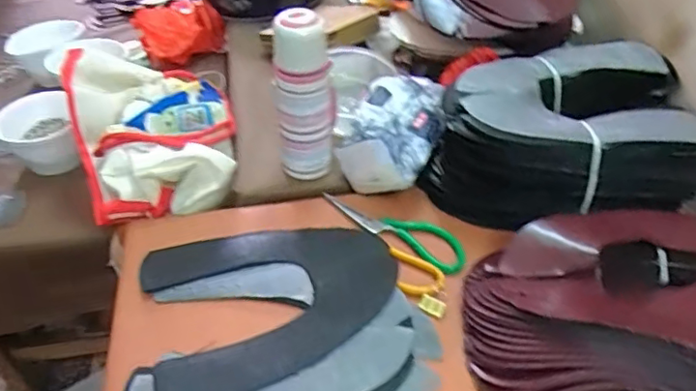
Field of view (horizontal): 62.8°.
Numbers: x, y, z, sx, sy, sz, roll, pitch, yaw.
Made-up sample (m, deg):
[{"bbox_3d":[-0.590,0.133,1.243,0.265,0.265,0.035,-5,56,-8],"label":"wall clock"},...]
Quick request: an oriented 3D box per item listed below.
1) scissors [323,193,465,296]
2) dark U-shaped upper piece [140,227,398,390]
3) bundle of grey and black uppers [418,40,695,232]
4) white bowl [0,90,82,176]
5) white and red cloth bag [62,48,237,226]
[{"bbox_3d":[0.063,0.042,0.690,0.098,0.011,0.187,-22,48,-20],"label":"scissors"},{"bbox_3d":[-0.083,0.102,0.628,0.273,0.018,0.212,-17,46,-16],"label":"dark U-shaped upper piece"},{"bbox_3d":[0.257,-0.073,0.719,0.309,0.131,0.206,-1,44,0],"label":"bundle of grey and black uppers"},{"bbox_3d":[-0.480,-0.091,0.890,0.104,0.084,0.112,-16,45,-17],"label":"white bowl"},{"bbox_3d":[-0.273,-0.107,0.798,0.206,0.101,0.282,-15,45,-13],"label":"white and red cloth bag"}]

